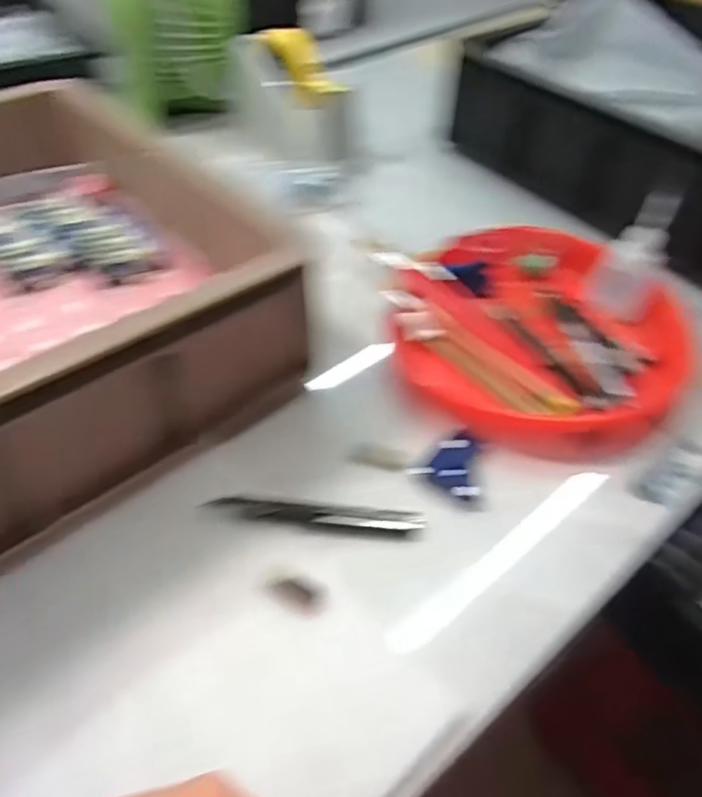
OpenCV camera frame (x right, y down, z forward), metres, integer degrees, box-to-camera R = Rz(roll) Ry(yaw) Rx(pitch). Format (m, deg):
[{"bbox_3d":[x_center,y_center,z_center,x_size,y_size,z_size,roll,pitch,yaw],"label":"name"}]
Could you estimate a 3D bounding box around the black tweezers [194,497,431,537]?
[{"bbox_3d":[-0.022,0.076,0.391,0.138,0.004,0.017,5,48,3],"label":"black tweezers"}]

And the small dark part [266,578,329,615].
[{"bbox_3d":[-0.032,0.117,0.357,0.037,0.005,0.018,13,49,9],"label":"small dark part"}]

